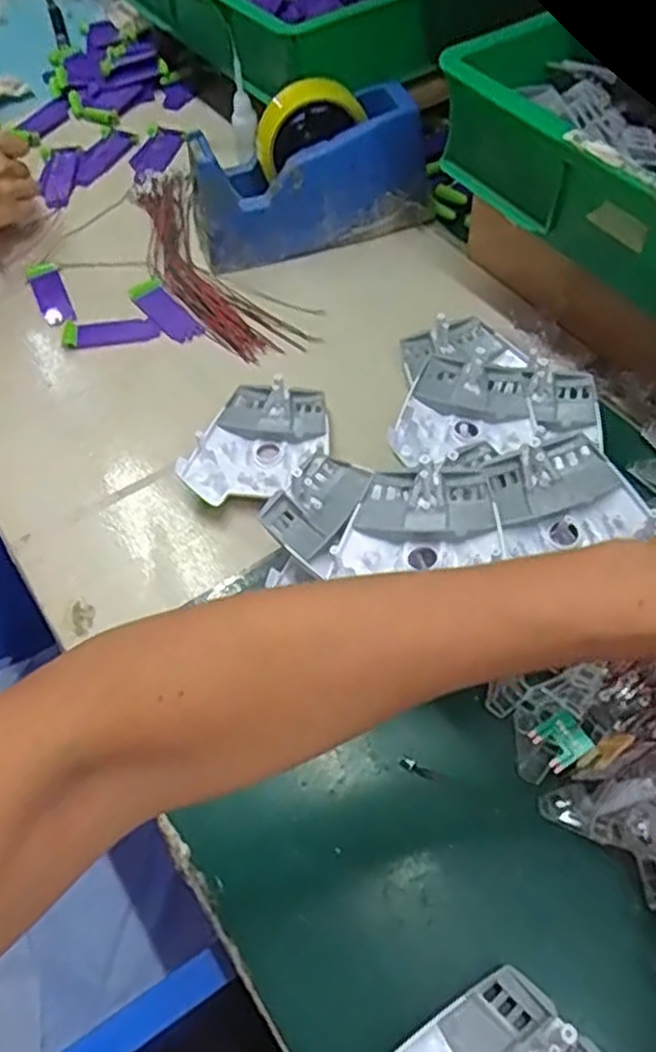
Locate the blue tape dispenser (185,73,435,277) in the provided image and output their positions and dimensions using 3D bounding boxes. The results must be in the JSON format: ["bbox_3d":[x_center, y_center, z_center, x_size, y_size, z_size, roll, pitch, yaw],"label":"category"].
[{"bbox_3d":[-0.018,-0.301,0.629,0.201,0.105,0.071,-18,57,-7],"label":"blue tape dispenser"}]

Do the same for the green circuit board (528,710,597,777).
[{"bbox_3d":[0.123,0.113,0.392,0.025,0.005,0.025,-39,55,7],"label":"green circuit board"}]

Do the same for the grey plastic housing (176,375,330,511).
[{"bbox_3d":[-0.046,-0.059,0.524,0.082,0.024,0.108,16,60,15],"label":"grey plastic housing"}]

